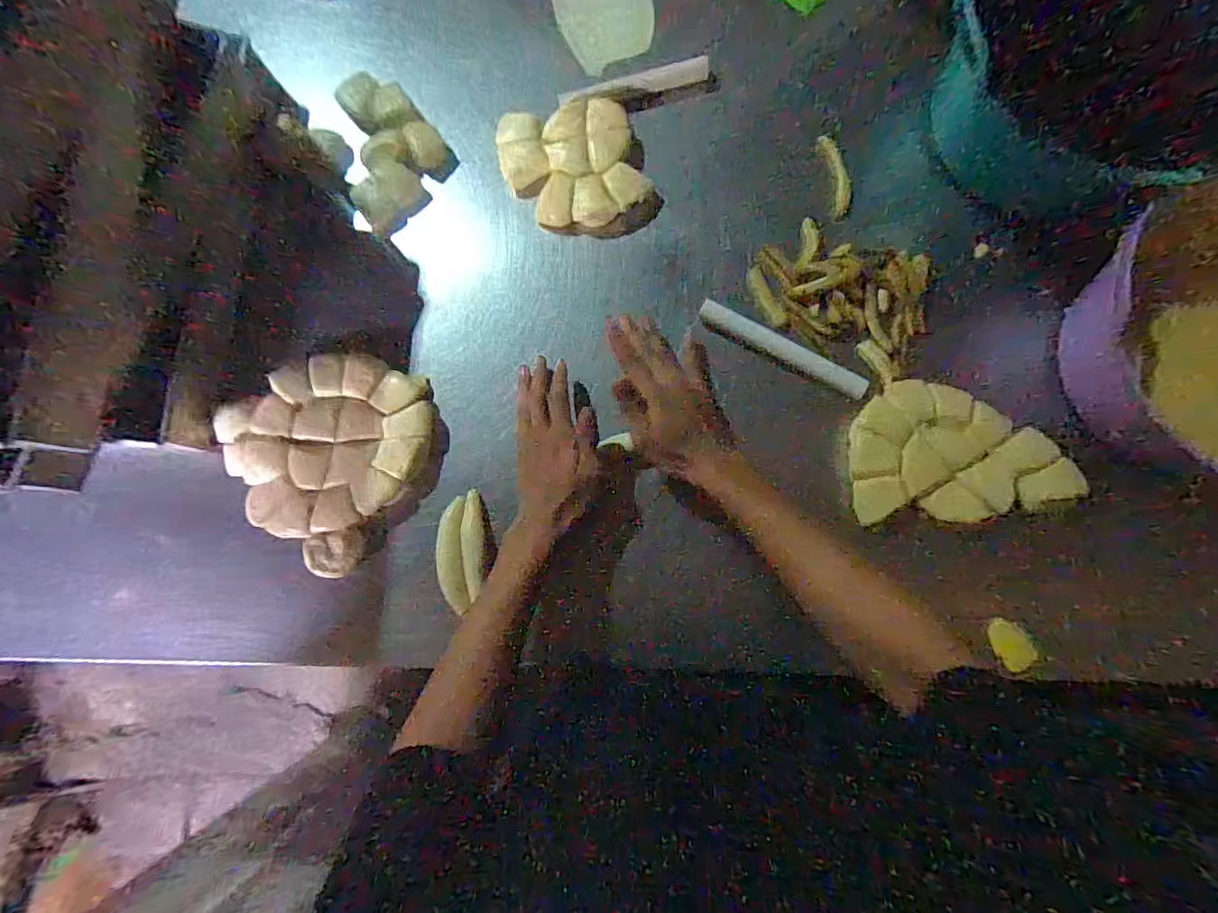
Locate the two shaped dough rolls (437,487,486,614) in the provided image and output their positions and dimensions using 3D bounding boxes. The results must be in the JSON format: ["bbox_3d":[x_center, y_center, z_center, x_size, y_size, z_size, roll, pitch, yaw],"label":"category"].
[{"bbox_3d":[-0.147,0.093,0.526,0.045,0.021,0.112,-2,81,3],"label":"two shaped dough rolls"}]

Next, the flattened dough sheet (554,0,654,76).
[{"bbox_3d":[-0.008,-0.542,0.618,0.110,0.012,0.190,-7,81,2],"label":"flattened dough sheet"}]

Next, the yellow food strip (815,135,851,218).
[{"bbox_3d":[0.246,-0.305,0.568,0.021,0.009,0.086,-18,93,0],"label":"yellow food strip"}]

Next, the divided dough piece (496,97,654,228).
[{"bbox_3d":[-0.041,-0.319,0.576,0.154,0.034,0.132,-3,81,3],"label":"divided dough piece"}]

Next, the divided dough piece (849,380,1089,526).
[{"bbox_3d":[0.337,-0.007,0.506,0.198,0.017,0.132,-2,81,3],"label":"divided dough piece"}]

